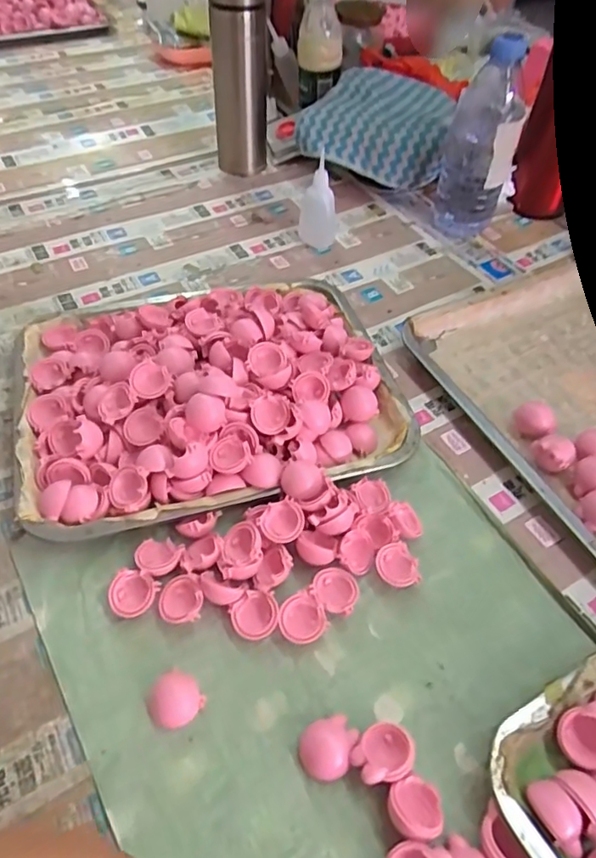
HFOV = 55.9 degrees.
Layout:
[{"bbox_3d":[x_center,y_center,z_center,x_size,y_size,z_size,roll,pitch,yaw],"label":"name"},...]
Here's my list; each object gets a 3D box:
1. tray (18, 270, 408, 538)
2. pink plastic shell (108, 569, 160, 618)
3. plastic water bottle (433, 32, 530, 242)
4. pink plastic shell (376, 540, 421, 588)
[{"bbox_3d":[-0.074,-0.040,0.460,0.296,0.053,0.240,-12,51,-12],"label":"tray"},{"bbox_3d":[-0.105,0.106,0.359,0.028,0.017,0.027,1,50,-1],"label":"pink plastic shell"},{"bbox_3d":[0.196,-0.306,0.604,0.067,0.193,0.068,10,50,6],"label":"plastic water bottle"},{"bbox_3d":[0.066,0.095,0.382,0.025,0.015,0.029,-17,53,-16],"label":"pink plastic shell"}]

